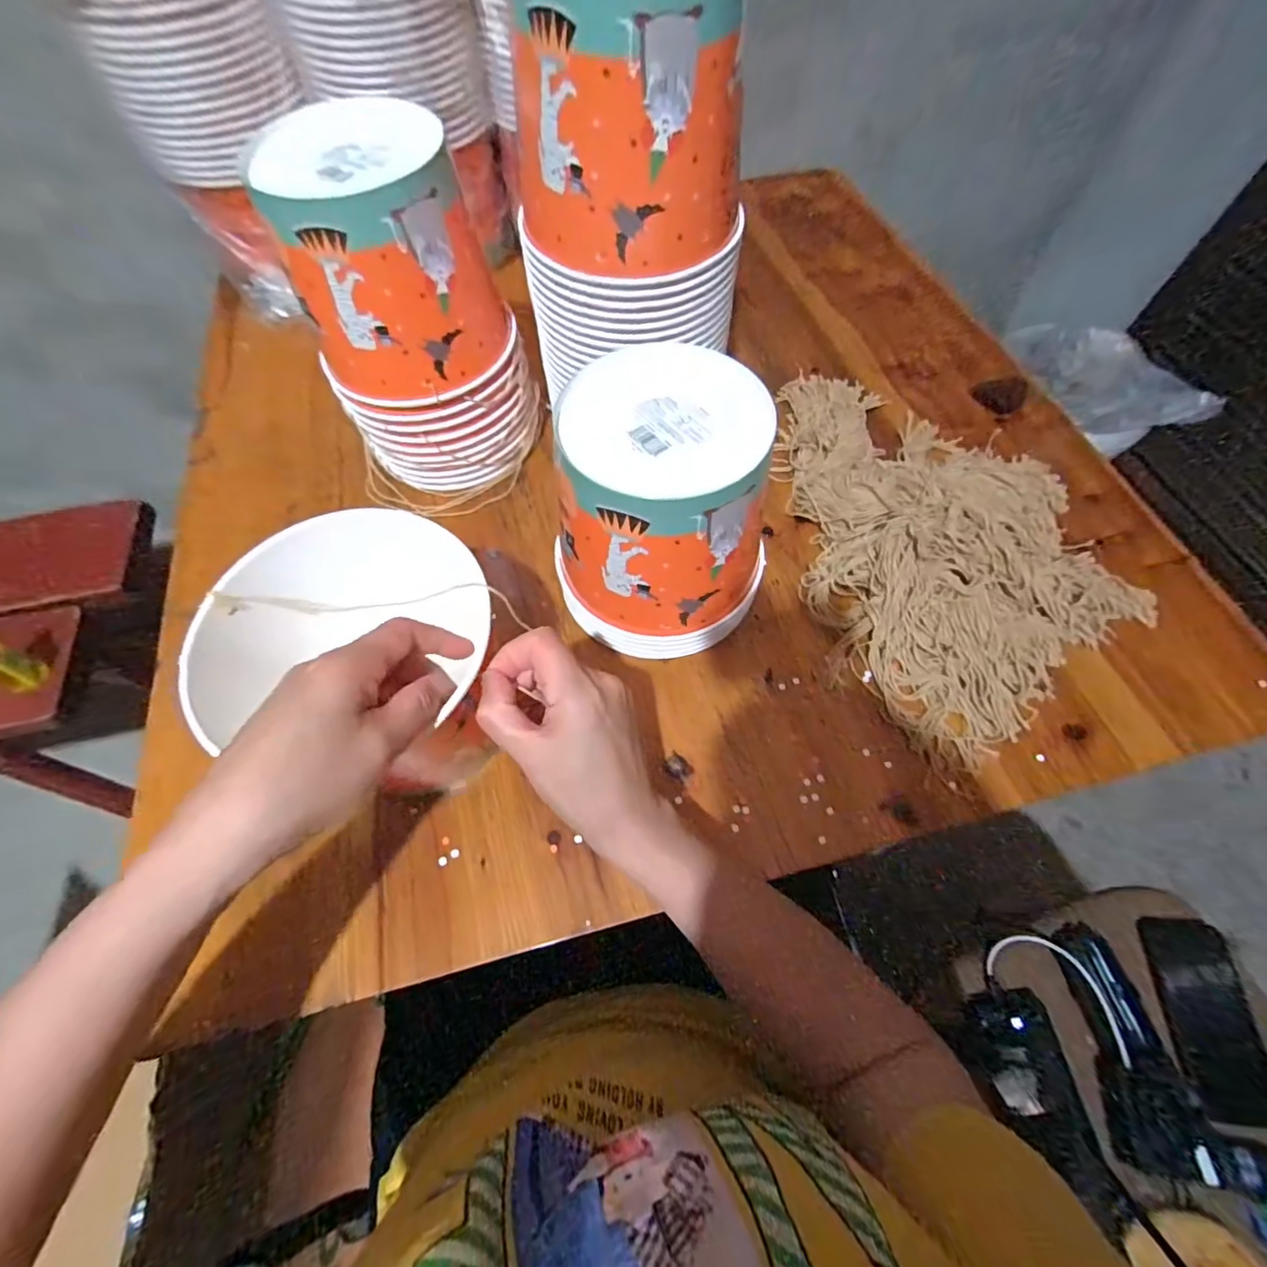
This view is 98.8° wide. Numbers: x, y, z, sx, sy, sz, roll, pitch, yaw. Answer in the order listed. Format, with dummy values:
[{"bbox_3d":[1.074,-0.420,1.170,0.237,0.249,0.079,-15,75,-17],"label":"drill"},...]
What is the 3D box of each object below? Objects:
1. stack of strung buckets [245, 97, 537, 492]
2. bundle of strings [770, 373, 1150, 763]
[{"bbox_3d":[-0.180,-0.246,0.440,0.138,0.221,0.142,38,69,18],"label":"stack of strung buckets"},{"bbox_3d":[0.255,-0.100,0.460,0.250,0.044,0.388,-12,63,-6],"label":"bundle of strings"}]

